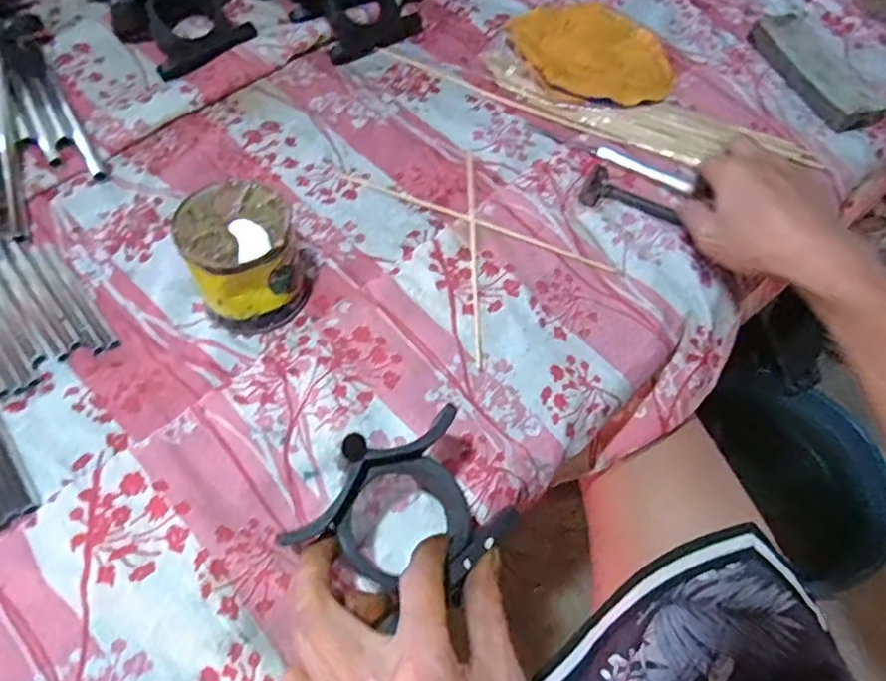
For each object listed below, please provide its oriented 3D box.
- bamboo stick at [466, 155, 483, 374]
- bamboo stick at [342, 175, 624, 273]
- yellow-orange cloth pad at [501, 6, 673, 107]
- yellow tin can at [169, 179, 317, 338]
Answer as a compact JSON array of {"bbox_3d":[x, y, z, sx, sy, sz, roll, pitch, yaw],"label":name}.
[{"bbox_3d":[0.023,-0.072,0.486,0.006,0.004,0.206,1,58,-2],"label":"bamboo stick"},{"bbox_3d":[0.026,-0.096,0.506,0.237,0.004,0.011,23,59,11],"label":"bamboo stick"},{"bbox_3d":[0.142,-0.284,0.608,0.166,0.035,0.166,11,58,4],"label":"yellow-orange cloth pad"},{"bbox_3d":[-0.131,-0.057,0.432,0.077,0.072,0.073,-13,59,-11],"label":"yellow tin can"}]

